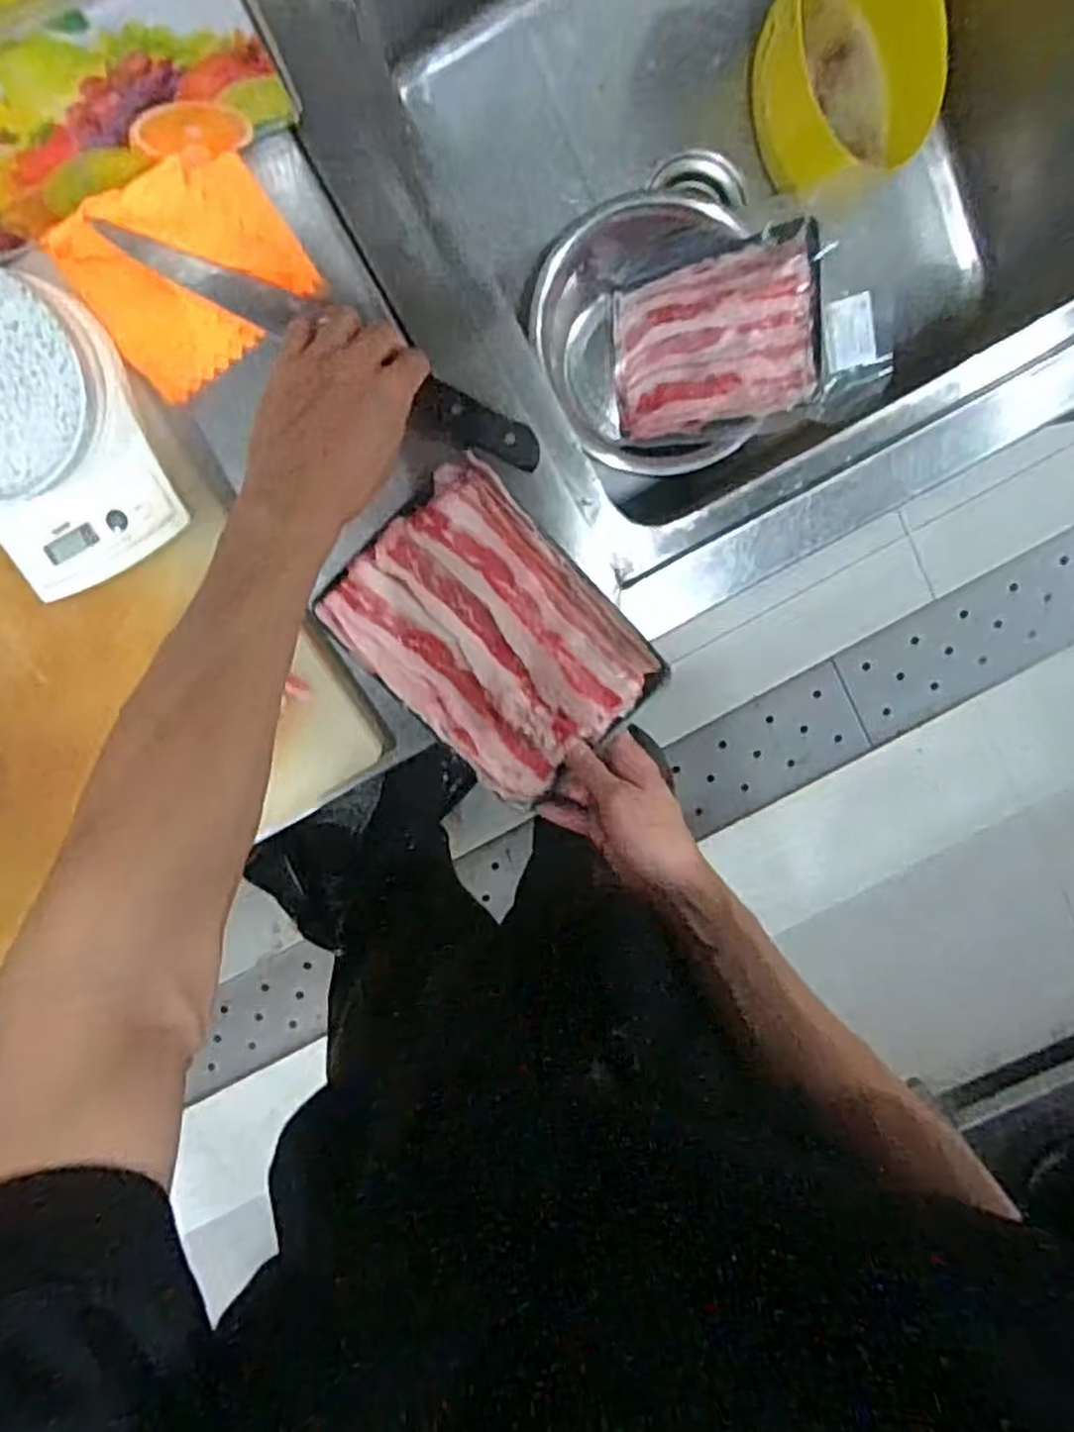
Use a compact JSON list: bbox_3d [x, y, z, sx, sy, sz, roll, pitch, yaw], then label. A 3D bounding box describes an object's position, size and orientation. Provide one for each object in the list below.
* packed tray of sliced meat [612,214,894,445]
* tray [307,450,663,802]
[{"bbox_3d":[0.191,-0.367,0.751,0.274,0.024,0.171,8,105,40],"label":"packed tray of sliced meat"},{"bbox_3d":[-0.030,-0.054,0.553,0.155,0.027,0.211,-44,96,7],"label":"tray"}]

